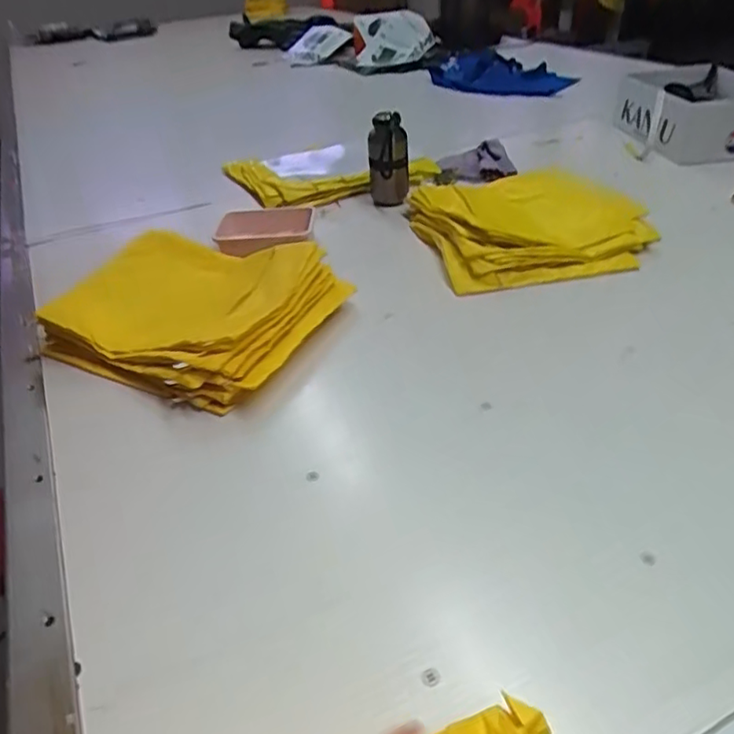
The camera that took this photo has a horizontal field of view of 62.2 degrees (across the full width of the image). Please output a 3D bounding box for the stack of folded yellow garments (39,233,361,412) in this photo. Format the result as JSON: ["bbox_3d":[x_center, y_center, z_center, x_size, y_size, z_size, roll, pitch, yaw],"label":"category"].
[{"bbox_3d":[-0.240,-0.094,0.866,0.355,0.083,0.320,13,40,24],"label":"stack of folded yellow garments"}]

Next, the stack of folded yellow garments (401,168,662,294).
[{"bbox_3d":[0.274,-0.272,1.071,0.382,0.046,0.408,-11,37,-7],"label":"stack of folded yellow garments"}]

